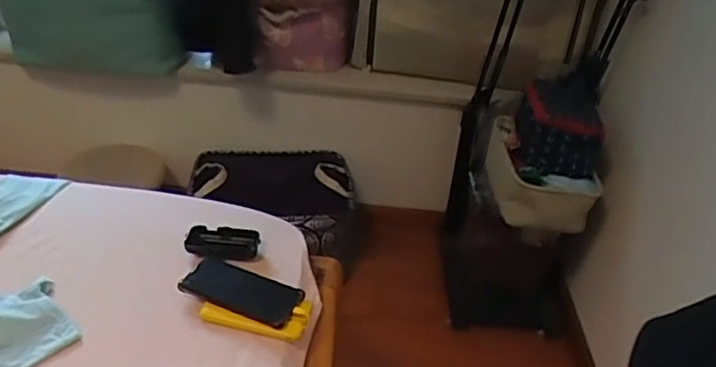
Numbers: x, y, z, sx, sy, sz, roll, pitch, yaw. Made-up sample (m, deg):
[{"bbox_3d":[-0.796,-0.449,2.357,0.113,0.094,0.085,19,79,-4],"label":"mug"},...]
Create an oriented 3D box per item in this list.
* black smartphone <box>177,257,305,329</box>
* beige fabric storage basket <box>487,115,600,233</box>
[{"bbox_3d":[-0.157,0.144,0.825,0.158,0.012,0.076,15,37,15],"label":"black smartphone"},{"bbox_3d":[0.404,-0.024,1.337,0.226,0.137,0.246,8,36,3],"label":"beige fabric storage basket"}]

